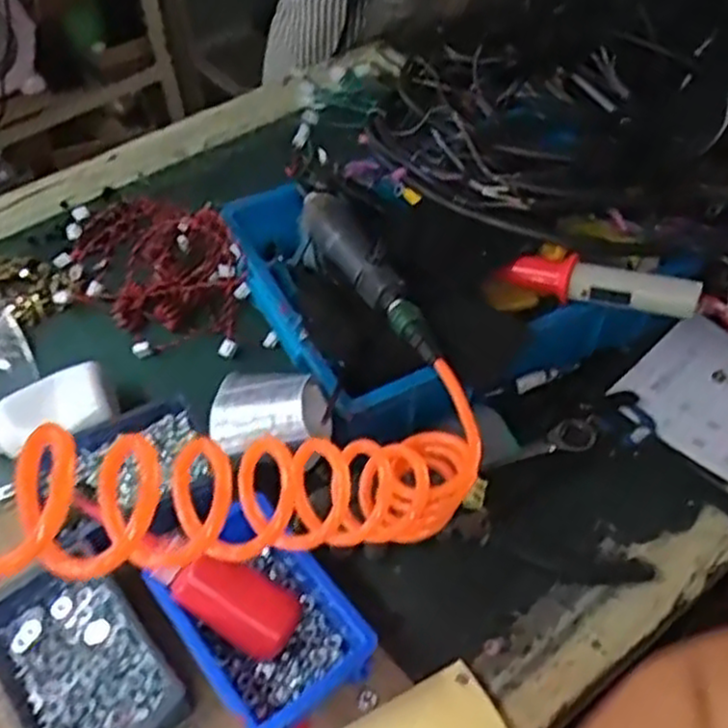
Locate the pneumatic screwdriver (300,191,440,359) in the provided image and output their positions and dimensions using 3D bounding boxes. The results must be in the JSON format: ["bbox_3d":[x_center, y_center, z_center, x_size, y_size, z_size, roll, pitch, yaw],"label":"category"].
[{"bbox_3d":[0.002,-0.078,0.639,0.039,0.032,0.223,-20,53,-14],"label":"pneumatic screwdriver"}]

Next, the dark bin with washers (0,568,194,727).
[{"bbox_3d":[-0.189,0.202,0.507,0.091,0.047,0.151,-34,57,-23],"label":"dark bin with washers"}]

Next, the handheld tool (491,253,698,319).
[{"bbox_3d":[0.187,-0.065,0.614,0.158,0.029,0.028,14,52,28],"label":"handheld tool"}]

